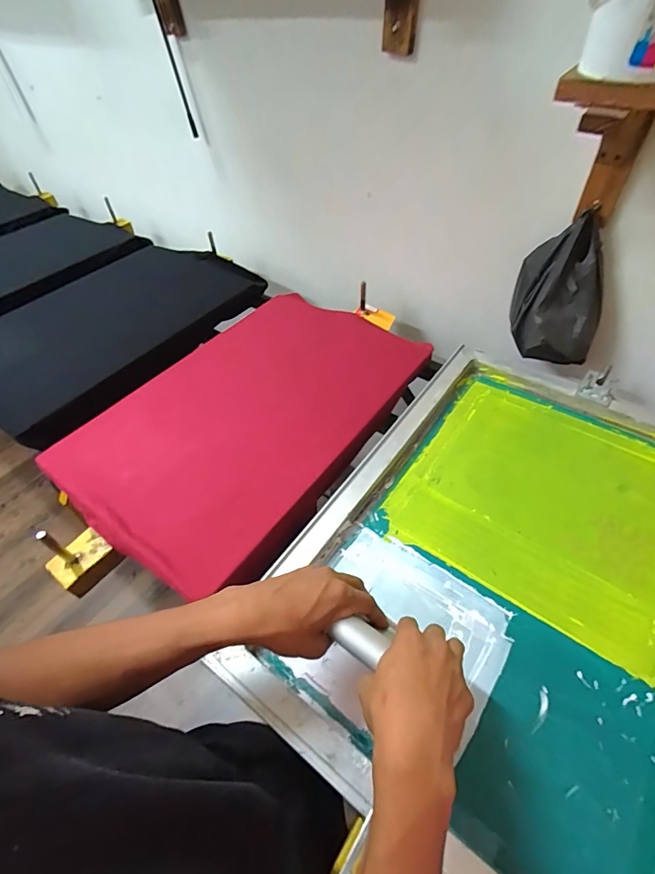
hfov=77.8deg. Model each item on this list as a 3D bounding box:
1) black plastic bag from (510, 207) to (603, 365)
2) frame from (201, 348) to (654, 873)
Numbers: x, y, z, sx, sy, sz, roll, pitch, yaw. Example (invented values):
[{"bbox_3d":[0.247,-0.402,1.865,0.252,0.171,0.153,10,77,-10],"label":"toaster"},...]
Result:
[{"bbox_3d":[0.397,-0.228,0.699,0.140,0.227,0.110,14,54,13],"label":"black plastic bag"},{"bbox_3d":[0.253,0.142,0.511,0.470,0.034,0.651,27,55,25],"label":"frame"}]

